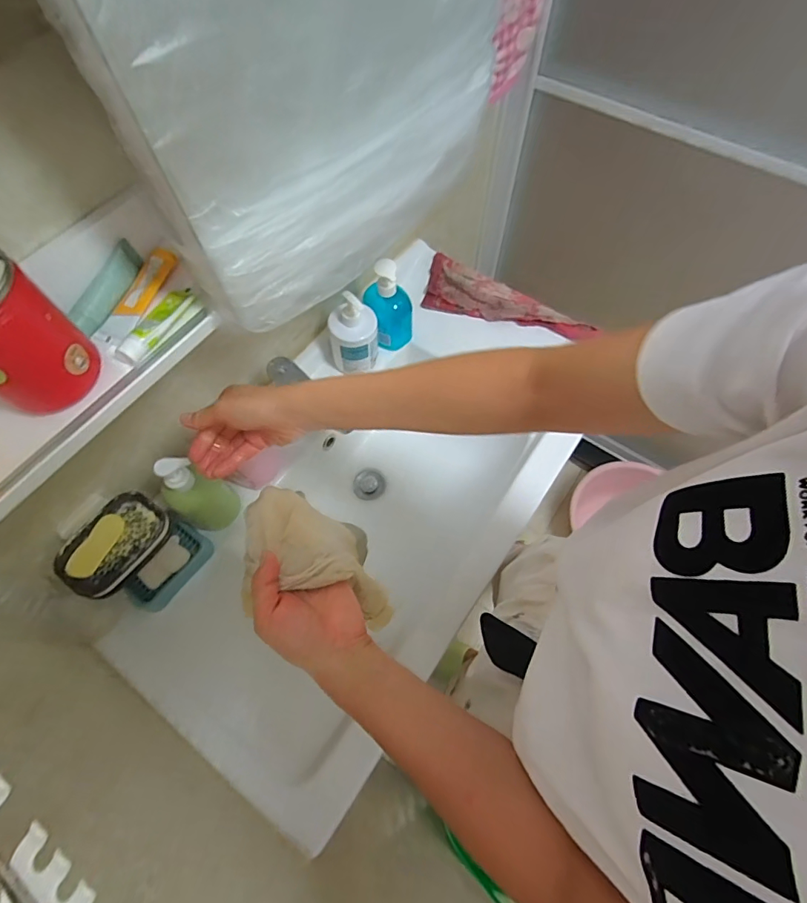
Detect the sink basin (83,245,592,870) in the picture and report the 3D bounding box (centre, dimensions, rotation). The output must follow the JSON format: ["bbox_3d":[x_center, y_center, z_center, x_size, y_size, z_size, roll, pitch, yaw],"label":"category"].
[{"bbox_3d":[-0.040,0.079,0.786,0.380,0.200,0.837,30,69,14],"label":"sink basin"}]

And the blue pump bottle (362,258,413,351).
[{"bbox_3d":[-0.025,-0.251,0.773,0.083,0.164,0.062,-1,65,0],"label":"blue pump bottle"}]

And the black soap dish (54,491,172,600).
[{"bbox_3d":[-0.371,0.118,0.578,0.092,0.022,0.130,32,69,15],"label":"black soap dish"}]

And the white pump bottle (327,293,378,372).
[{"bbox_3d":[-0.081,-0.204,0.752,0.080,0.147,0.072,-7,65,-3],"label":"white pump bottle"}]

